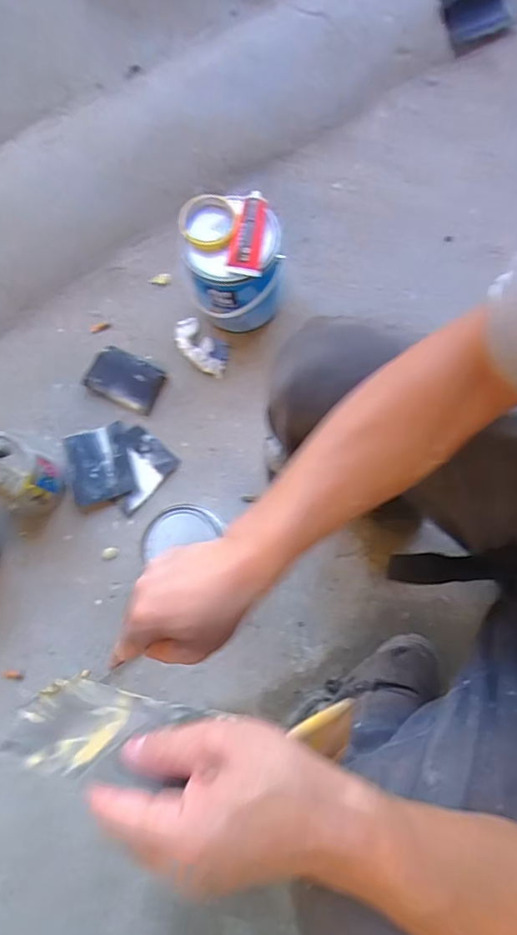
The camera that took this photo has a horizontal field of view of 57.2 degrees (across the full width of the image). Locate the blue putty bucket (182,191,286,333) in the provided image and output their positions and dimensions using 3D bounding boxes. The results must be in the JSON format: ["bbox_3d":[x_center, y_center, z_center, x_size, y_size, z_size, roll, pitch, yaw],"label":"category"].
[{"bbox_3d":[-0.037,-0.335,0.804,0.151,0.156,0.149,-2,75,6],"label":"blue putty bucket"}]

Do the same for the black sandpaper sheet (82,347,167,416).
[{"bbox_3d":[-0.246,-0.165,0.879,0.139,0.017,0.092,25,79,12],"label":"black sandpaper sheet"}]

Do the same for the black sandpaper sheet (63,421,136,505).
[{"bbox_3d":[-0.285,-0.008,0.852,0.106,0.011,0.138,-15,74,2],"label":"black sandpaper sheet"}]

